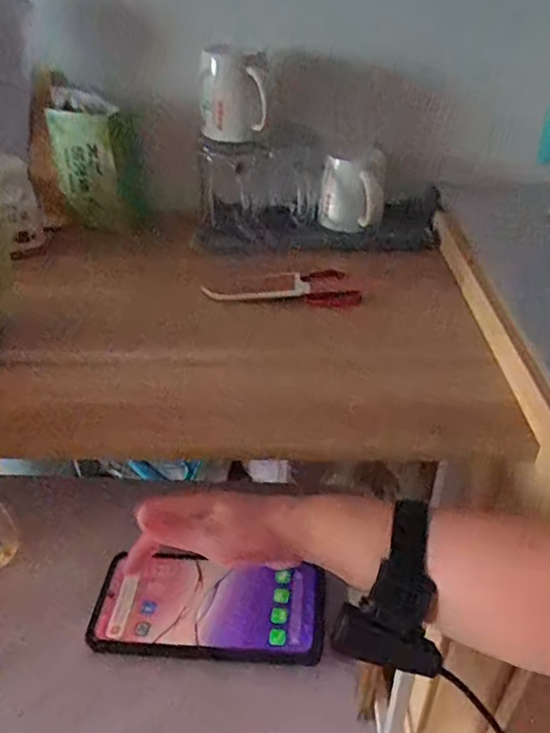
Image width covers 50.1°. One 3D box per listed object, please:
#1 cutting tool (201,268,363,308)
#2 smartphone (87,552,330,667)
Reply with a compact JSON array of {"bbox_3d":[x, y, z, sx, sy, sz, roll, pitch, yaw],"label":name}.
[{"bbox_3d":[0.009,-0.088,0.648,0.167,0.016,0.057,3,36,7],"label":"cutting tool"},{"bbox_3d":[-0.048,0.169,0.421,0.162,0.018,0.069,1,40,6],"label":"smartphone"}]

